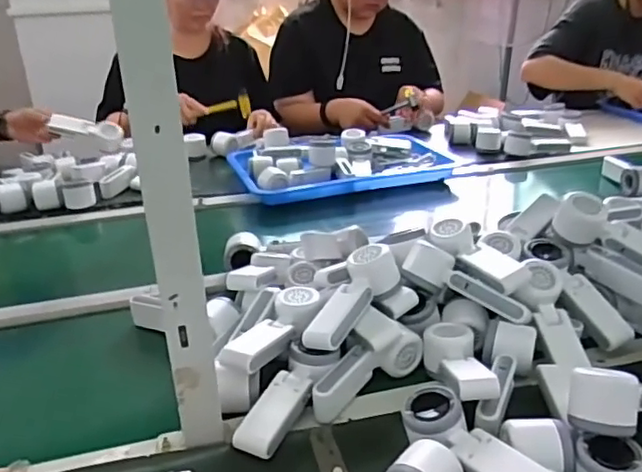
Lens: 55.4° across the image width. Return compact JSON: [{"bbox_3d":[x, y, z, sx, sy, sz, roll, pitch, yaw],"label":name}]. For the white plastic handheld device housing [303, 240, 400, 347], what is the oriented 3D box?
[{"bbox_3d":[0.040,0.070,0.717,0.066,0.058,0.159,10,28,23],"label":"white plastic handheld device housing"}]

